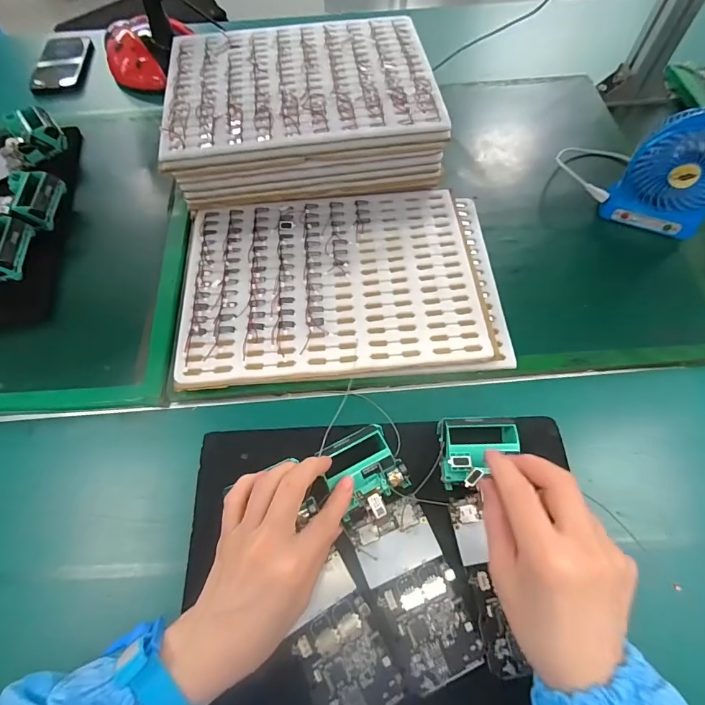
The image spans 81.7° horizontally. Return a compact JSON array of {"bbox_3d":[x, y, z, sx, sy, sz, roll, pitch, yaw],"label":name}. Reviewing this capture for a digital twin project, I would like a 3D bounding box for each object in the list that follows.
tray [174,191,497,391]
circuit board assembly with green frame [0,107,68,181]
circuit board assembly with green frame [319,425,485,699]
[{"bbox_3d":[-0.025,-0.084,0.459,0.316,0.020,0.237,-5,63,-1],"label":"tray"},{"bbox_3d":[-0.488,-0.261,0.548,0.066,0.040,0.194,41,71,20],"label":"circuit board assembly with green frame"},{"bbox_3d":[0.037,0.163,0.341,0.068,0.028,0.193,-21,73,-8],"label":"circuit board assembly with green frame"}]

